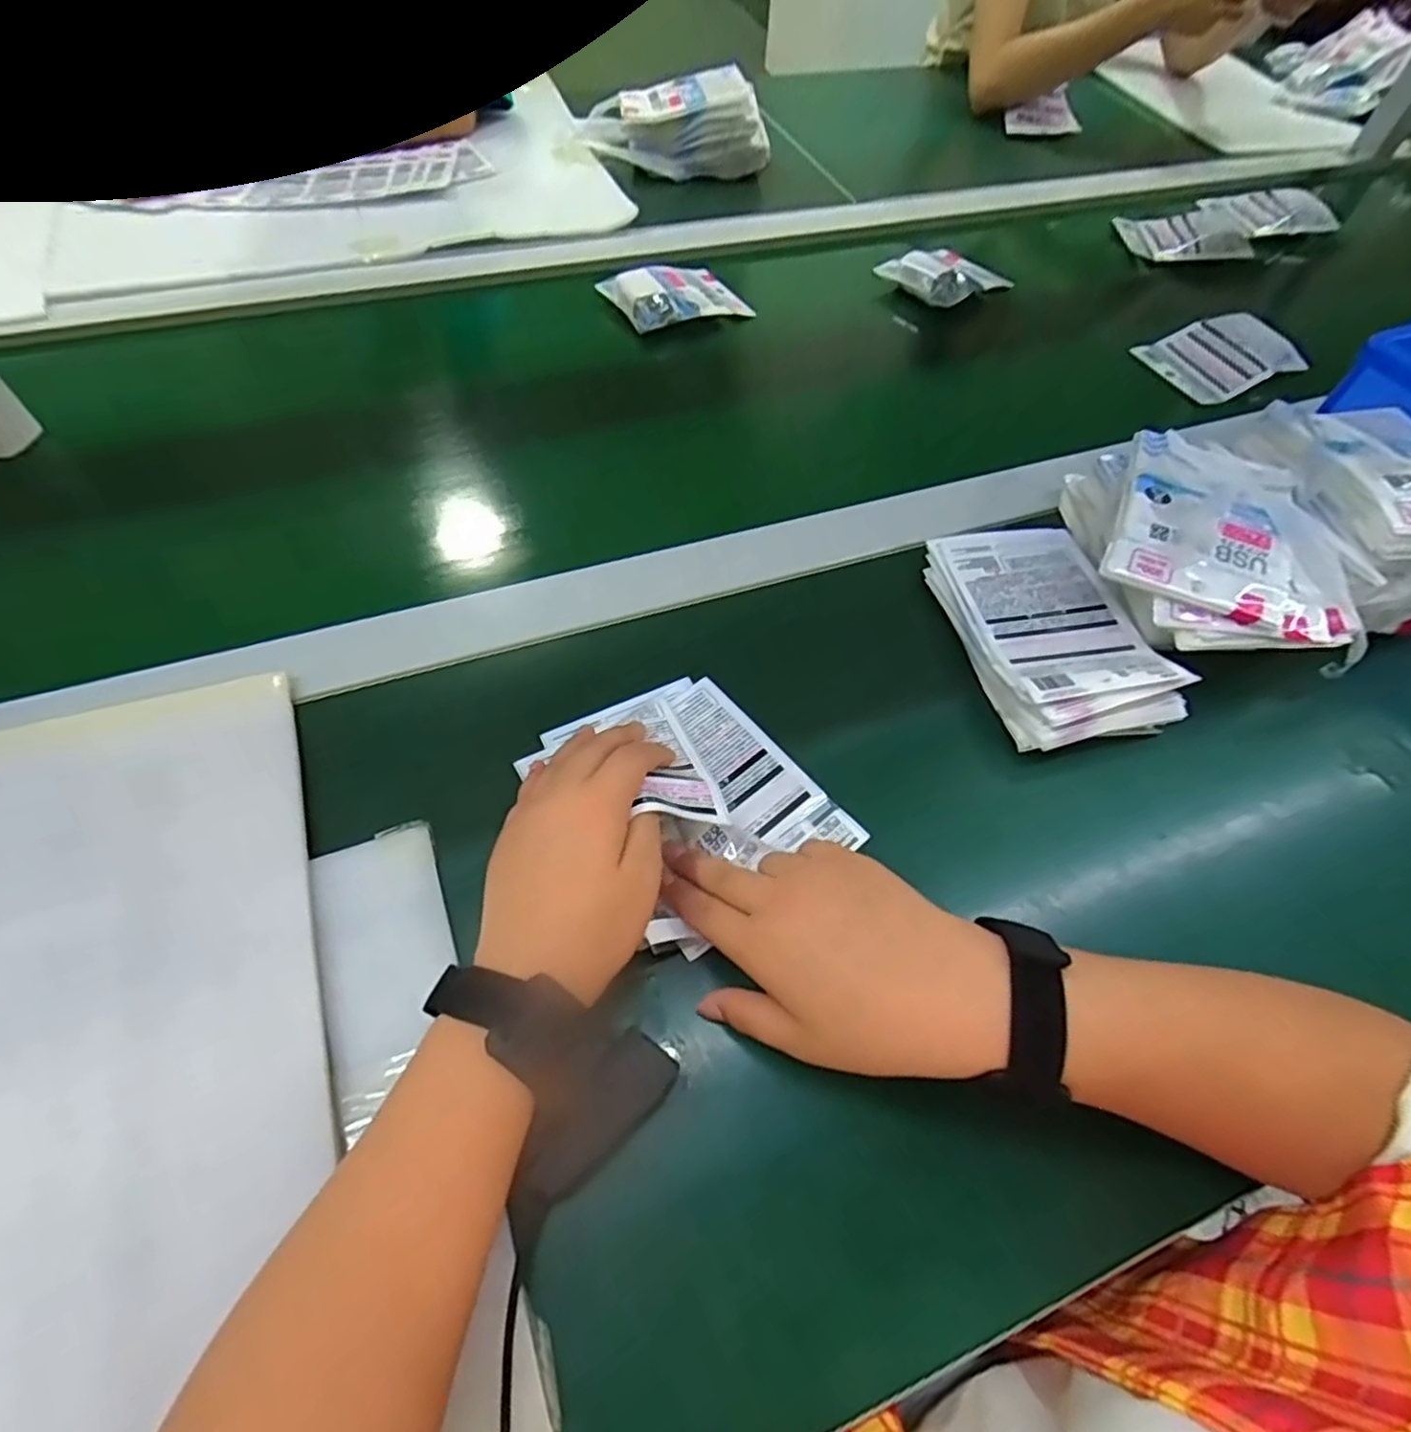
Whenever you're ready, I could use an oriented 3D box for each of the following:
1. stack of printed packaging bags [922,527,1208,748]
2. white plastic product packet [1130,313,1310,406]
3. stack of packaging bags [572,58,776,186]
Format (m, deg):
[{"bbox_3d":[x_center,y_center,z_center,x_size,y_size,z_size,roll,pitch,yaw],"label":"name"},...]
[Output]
[{"bbox_3d":[0.226,-0.061,0.464,0.115,0.044,0.173,-11,60,-11],"label":"stack of printed packaging bags"},{"bbox_3d":[0.489,-0.345,0.674,0.102,0.018,0.096,-29,63,10],"label":"white plastic product packet"},{"bbox_3d":[-0.038,-0.698,0.824,0.234,0.074,0.120,11,58,3],"label":"stack of packaging bags"}]

